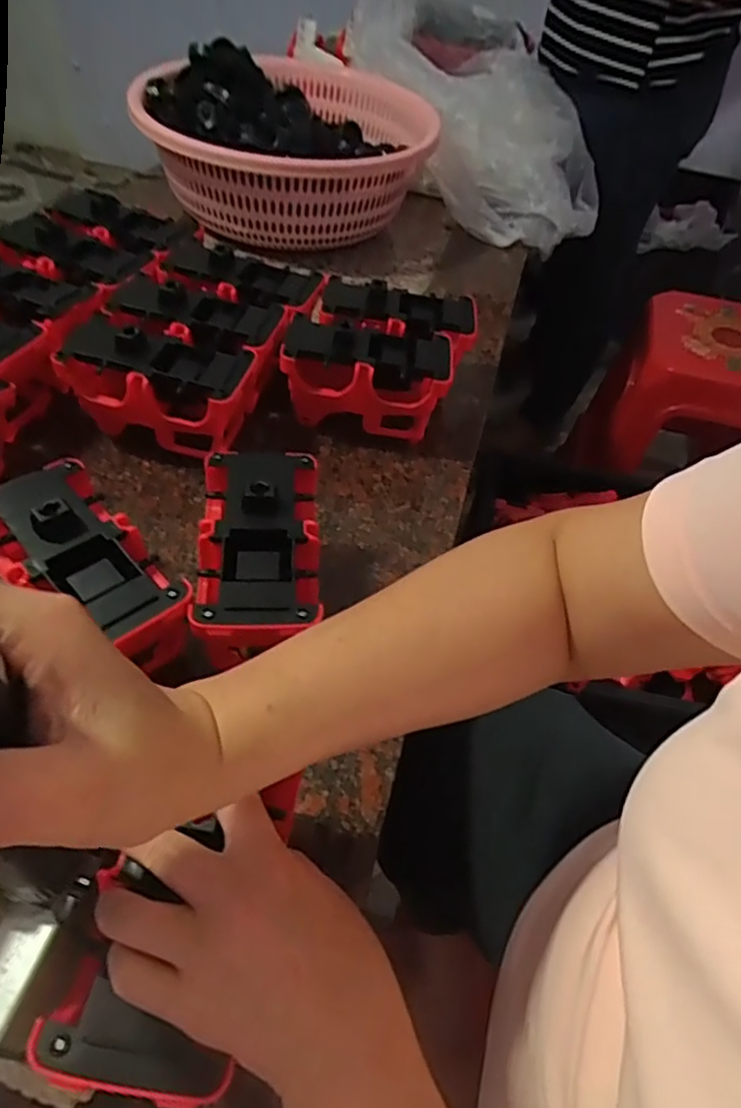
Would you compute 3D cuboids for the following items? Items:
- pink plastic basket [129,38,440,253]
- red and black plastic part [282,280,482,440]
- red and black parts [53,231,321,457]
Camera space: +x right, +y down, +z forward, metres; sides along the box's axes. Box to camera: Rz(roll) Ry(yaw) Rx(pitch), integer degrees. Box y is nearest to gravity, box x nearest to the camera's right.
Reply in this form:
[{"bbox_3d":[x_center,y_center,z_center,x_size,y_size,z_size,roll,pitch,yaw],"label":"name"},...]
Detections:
[{"bbox_3d":[-0.107,-0.542,0.858,0.352,0.139,0.359,10,50,3],"label":"pink plastic basket"},{"bbox_3d":[0.013,-0.194,0.630,0.167,0.085,0.155,9,50,2],"label":"red and black plastic part"},{"bbox_3d":[-0.157,-0.200,0.613,0.162,0.083,0.240,14,50,6],"label":"red and black parts"}]

